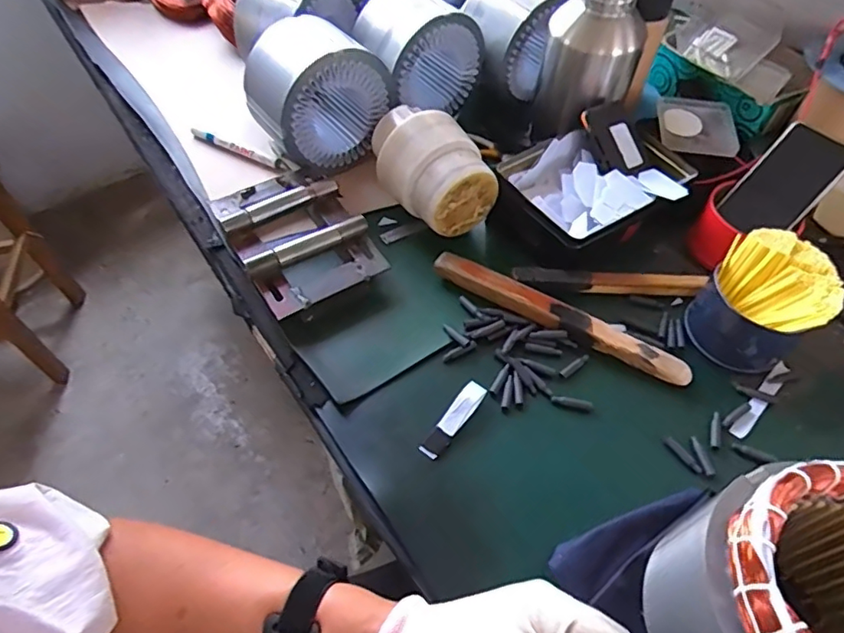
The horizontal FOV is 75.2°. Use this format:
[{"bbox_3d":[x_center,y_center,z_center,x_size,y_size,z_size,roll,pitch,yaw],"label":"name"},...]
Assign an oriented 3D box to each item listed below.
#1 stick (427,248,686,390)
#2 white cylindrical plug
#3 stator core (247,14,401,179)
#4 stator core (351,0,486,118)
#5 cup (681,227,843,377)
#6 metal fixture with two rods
[{"bbox_3d":[0.139,-0.002,0.567,0.273,0.026,0.030,25,57,17],"label":"stick"},{"bbox_3d":[0.014,-0.161,0.631,0.109,0.098,0.124,-21,56,-15],"label":"white cylindrical plug"},{"bbox_3d":[-0.125,-0.276,0.683,0.153,0.132,0.111,-31,60,-21],"label":"stator core"},{"bbox_3d":[-0.005,-0.359,0.747,0.147,0.125,0.103,-30,59,-21],"label":"stator core"},{"bbox_3d":[0.334,-0.016,0.539,0.102,0.089,0.104,-37,62,-24],"label":"cup"},{"bbox_3d":[-0.142,-0.089,0.610,0.138,0.043,0.191,-29,59,-20],"label":"metal fixture with two rods"}]

